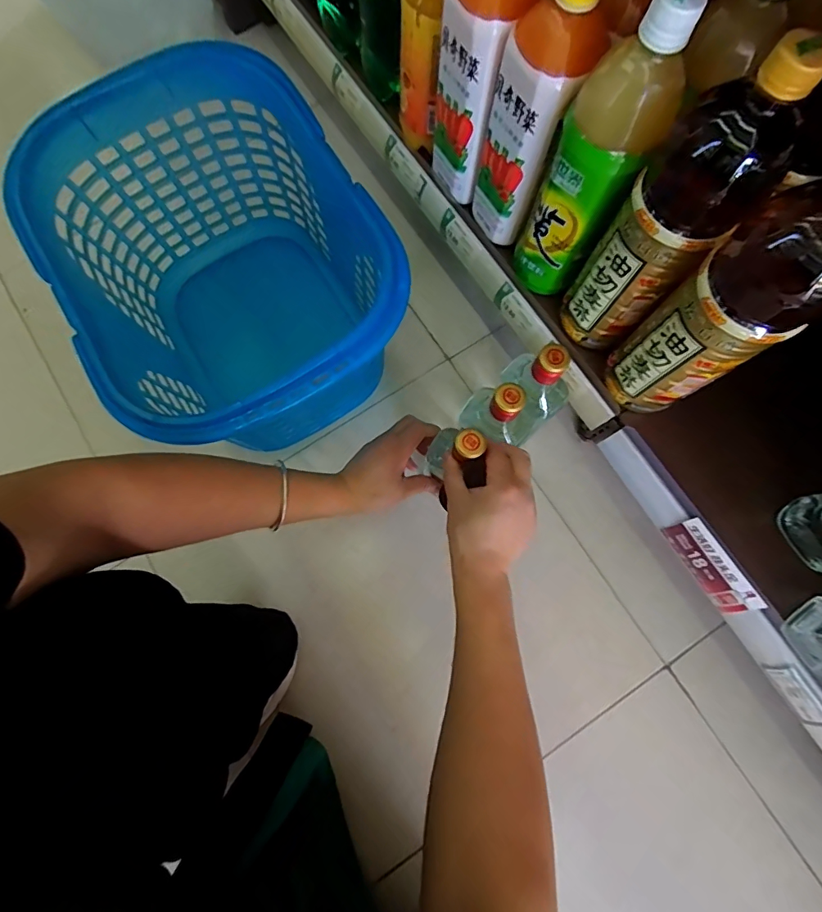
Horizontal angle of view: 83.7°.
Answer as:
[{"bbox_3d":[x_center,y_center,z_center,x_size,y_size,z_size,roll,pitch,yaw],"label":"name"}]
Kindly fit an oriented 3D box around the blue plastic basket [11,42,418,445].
[{"bbox_3d":[-0.206,-0.201,0.581,0.309,0.271,0.407,-31,80,-5],"label":"blue plastic basket"}]

